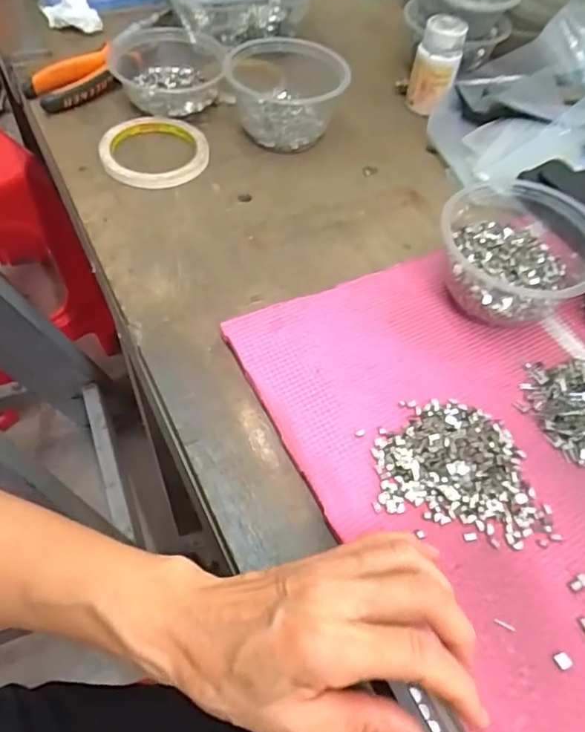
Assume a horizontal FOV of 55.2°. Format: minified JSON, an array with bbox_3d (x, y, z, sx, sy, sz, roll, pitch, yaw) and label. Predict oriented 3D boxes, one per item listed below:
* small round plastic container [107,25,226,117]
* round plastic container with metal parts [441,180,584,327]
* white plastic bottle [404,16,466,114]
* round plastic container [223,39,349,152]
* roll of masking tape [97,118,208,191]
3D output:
[{"bbox_3d":[-0.128,-0.301,0.575,0.117,0.042,0.113,-5,56,-9],"label":"small round plastic container"},{"bbox_3d":[0.167,-0.084,0.420,0.111,0.069,0.103,3,55,-4],"label":"round plastic container with metal parts"},{"bbox_3d":[0.147,-0.309,0.575,0.046,0.078,0.043,16,56,6],"label":"white plastic bottle"},{"bbox_3d":[-0.003,-0.270,0.549,0.110,0.064,0.110,3,55,-4],"label":"round plastic container"},{"bbox_3d":[-0.129,-0.201,0.524,0.096,0.016,0.095,1,55,-1],"label":"roll of masking tape"}]

